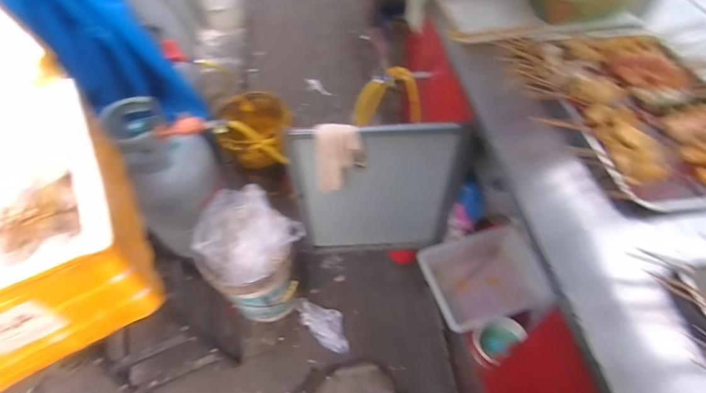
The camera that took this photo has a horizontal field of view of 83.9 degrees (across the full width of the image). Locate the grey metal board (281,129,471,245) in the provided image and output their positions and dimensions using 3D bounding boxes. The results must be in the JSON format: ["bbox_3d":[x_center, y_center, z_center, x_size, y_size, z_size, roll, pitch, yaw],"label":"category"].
[{"bbox_3d":[0.075,0.002,1.192,0.478,0.569,0.051,-5,53,-2],"label":"grey metal board"}]

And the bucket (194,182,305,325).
[{"bbox_3d":[-0.351,0.226,1.385,0.305,0.371,0.349,-38,62,-25],"label":"bucket"}]

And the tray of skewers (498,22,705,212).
[{"bbox_3d":[0.636,-0.228,0.913,0.453,0.061,0.628,-10,53,-8],"label":"tray of skewers"}]

